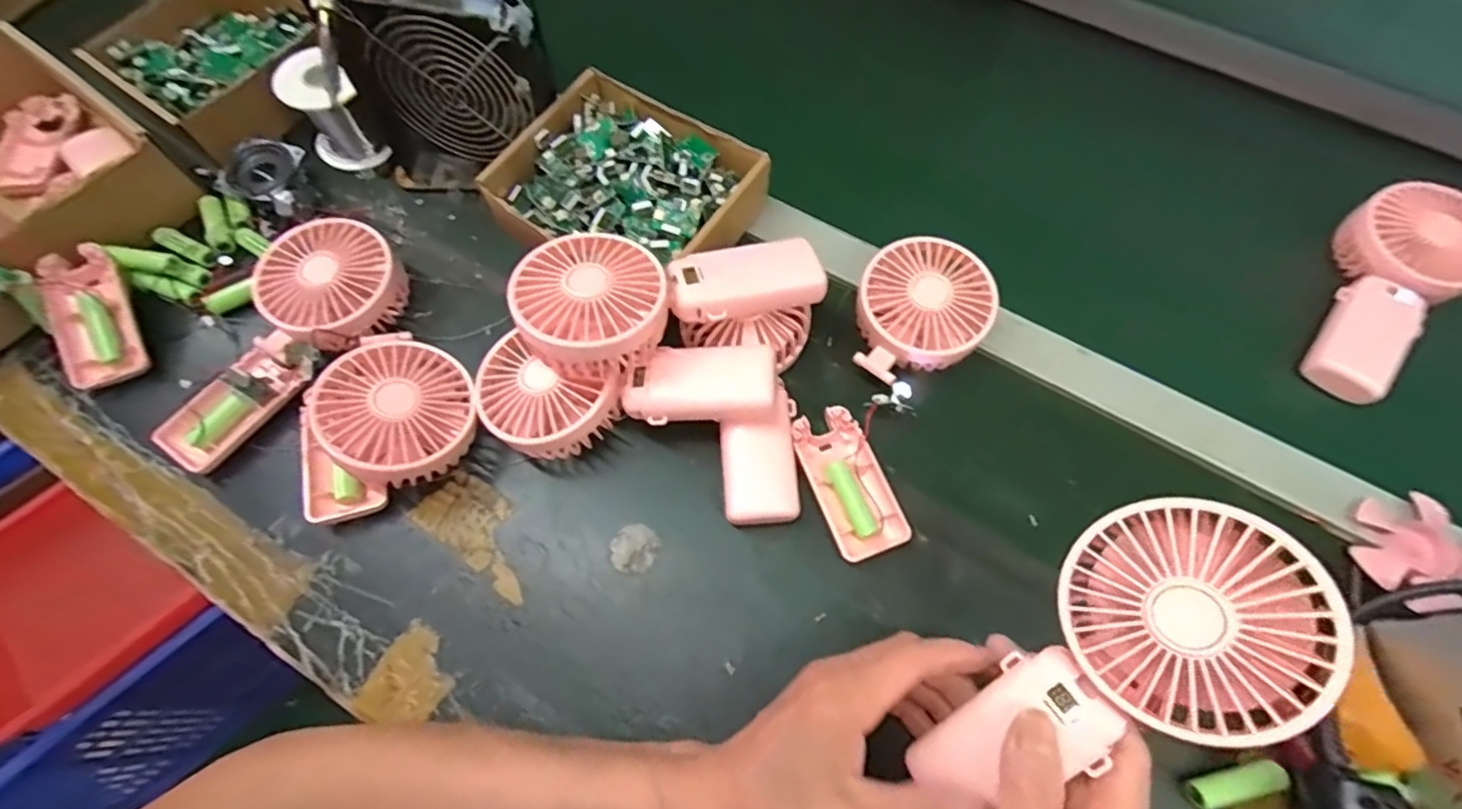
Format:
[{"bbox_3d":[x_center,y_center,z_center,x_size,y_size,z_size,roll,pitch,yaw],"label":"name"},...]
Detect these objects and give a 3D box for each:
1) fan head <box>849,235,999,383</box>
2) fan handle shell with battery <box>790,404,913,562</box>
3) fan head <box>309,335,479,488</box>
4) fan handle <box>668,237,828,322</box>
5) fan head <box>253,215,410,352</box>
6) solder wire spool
[{"bbox_3d":[0.129,-0.061,0.430,0.087,0.043,0.105,24,68,10],"label":"fan head"},{"bbox_3d":[0.074,0.049,0.400,0.047,0.016,0.095,-20,67,-9],"label":"fan handle shell with battery"},{"bbox_3d":[-0.211,0.003,0.388,0.098,0.044,0.098,44,55,5],"label":"fan head"},{"bbox_3d":[0.010,-0.075,0.386,0.092,0.025,0.045,-15,67,-7],"label":"fan handle"},{"bbox_3d":[-0.276,-0.083,0.432,0.086,0.051,0.082,0,66,0],"label":"fan head"},{"bbox_3d":[-0.310,-0.224,0.487,0.049,0.071,0.057,-41,72,-17],"label":"solder wire spool"}]

